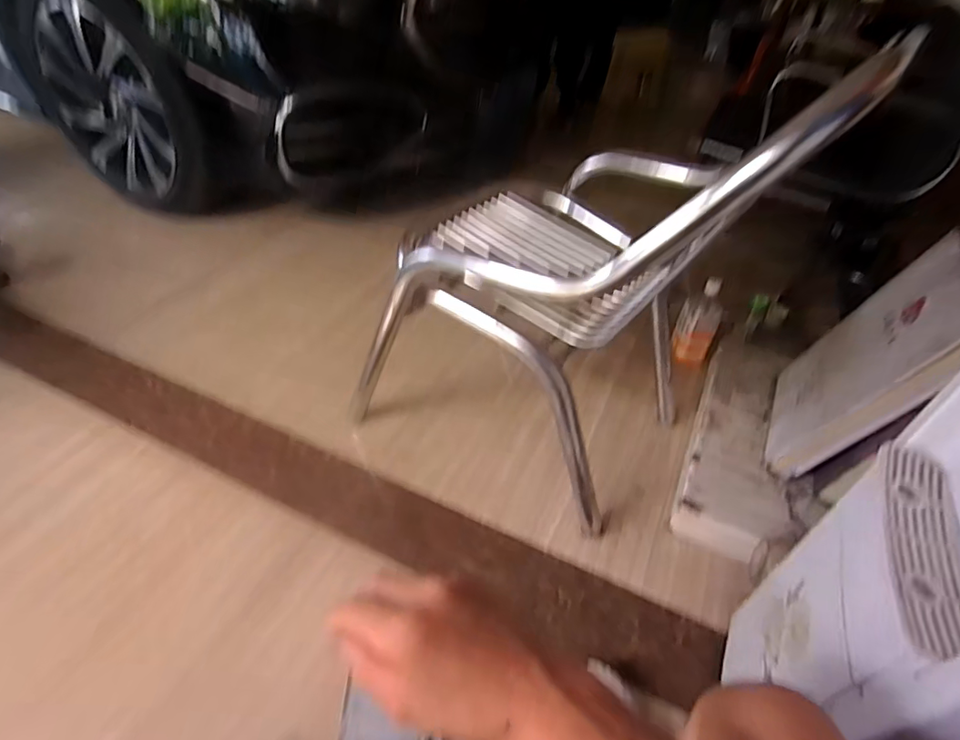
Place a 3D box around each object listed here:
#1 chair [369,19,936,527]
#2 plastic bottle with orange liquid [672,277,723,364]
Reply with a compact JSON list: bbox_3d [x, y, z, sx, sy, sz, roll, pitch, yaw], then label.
[{"bbox_3d":[0.152,-0.205,0.885,0.601,0.659,0.524,25,46,20],"label":"chair"},{"bbox_3d":[0.517,-0.116,1.256,0.088,0.233,0.089,22,45,18],"label":"plastic bottle with orange liquid"}]

